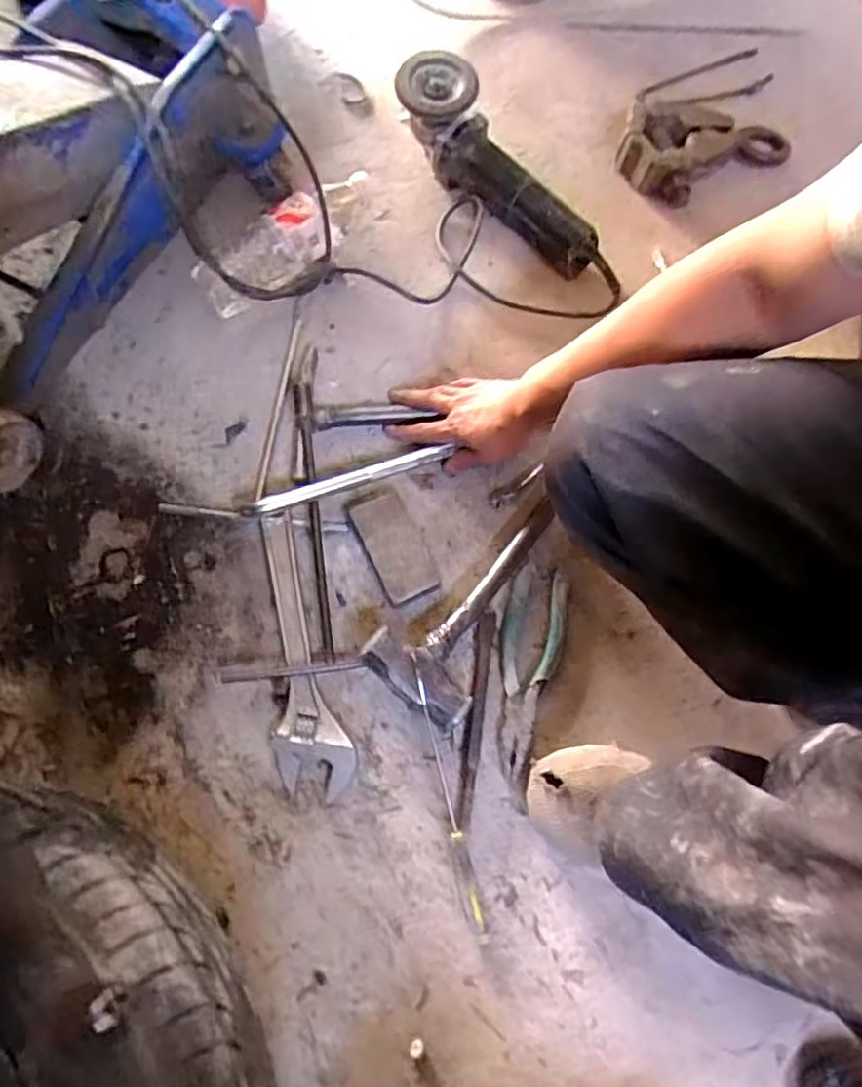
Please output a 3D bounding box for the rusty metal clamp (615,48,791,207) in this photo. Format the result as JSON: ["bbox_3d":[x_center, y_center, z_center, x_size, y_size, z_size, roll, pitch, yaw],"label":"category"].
[{"bbox_3d":[0.339,-0.526,0.813,0.262,0.038,0.186,-26,74,-10],"label":"rusty metal clamp"}]

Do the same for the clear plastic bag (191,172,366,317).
[{"bbox_3d":[-0.159,-0.339,0.739,0.221,0.061,0.076,-36,74,0],"label":"clear plastic bag"}]

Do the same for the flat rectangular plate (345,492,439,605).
[{"bbox_3d":[-0.037,0.004,0.660,0.056,0.018,0.108,-24,79,-10],"label":"flat rectangular plate"}]

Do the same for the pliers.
[{"bbox_3d":[0.089,0.127,0.625,0.062,0.030,0.213,14,71,3],"label":"pliers"}]

